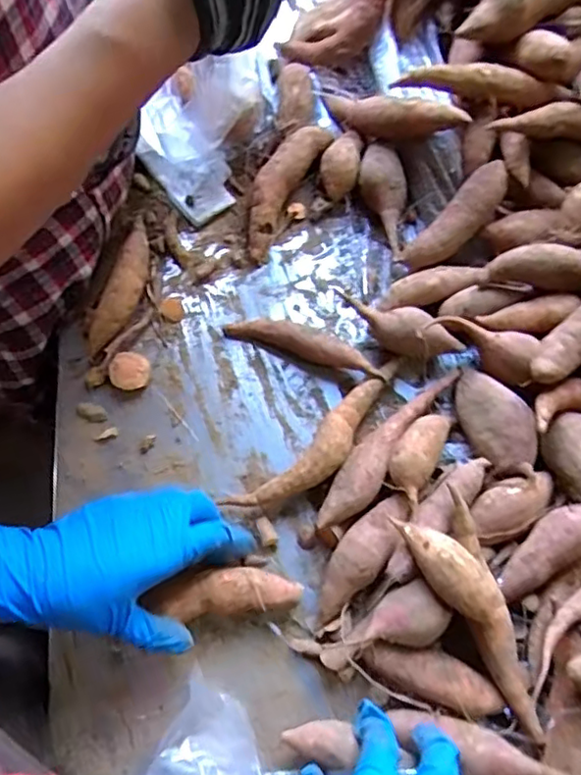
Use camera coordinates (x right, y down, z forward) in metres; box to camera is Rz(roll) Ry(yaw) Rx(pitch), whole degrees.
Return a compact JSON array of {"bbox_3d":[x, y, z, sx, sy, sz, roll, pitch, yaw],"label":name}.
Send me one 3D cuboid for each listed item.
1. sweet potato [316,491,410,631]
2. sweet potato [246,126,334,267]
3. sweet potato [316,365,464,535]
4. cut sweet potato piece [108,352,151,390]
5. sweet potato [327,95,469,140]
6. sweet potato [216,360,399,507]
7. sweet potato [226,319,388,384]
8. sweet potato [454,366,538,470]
[{"bbox_3d":[0.048,0.117,0.423,0.031,0.035,0.101,38,74,13],"label":"sweet potato"},{"bbox_3d":[-0.010,-0.175,0.536,0.038,0.033,0.132,26,72,9],"label":"sweet potato"},{"bbox_3d":[0.071,0.041,0.452,0.032,0.033,0.155,38,74,13],"label":"sweet potato"},{"bbox_3d":[-0.125,-0.012,0.479,0.030,0.013,0.030,0,70,0],"label":"cut sweet potato piece"},{"bbox_3d":[0.079,-0.234,0.527,0.142,0.031,0.035,23,69,34],"label":"sweet potato"},{"bbox_3d":[0.027,0.042,0.452,0.168,0.034,0.039,-38,74,-13],"label":"sweet potato"},{"bbox_3d":[0.013,-0.035,0.486,0.128,0.029,0.024,19,71,7],"label":"sweet potato"},{"bbox_3d":[0.149,0.023,0.456,0.044,0.036,0.086,-21,71,-8],"label":"sweet potato"}]

